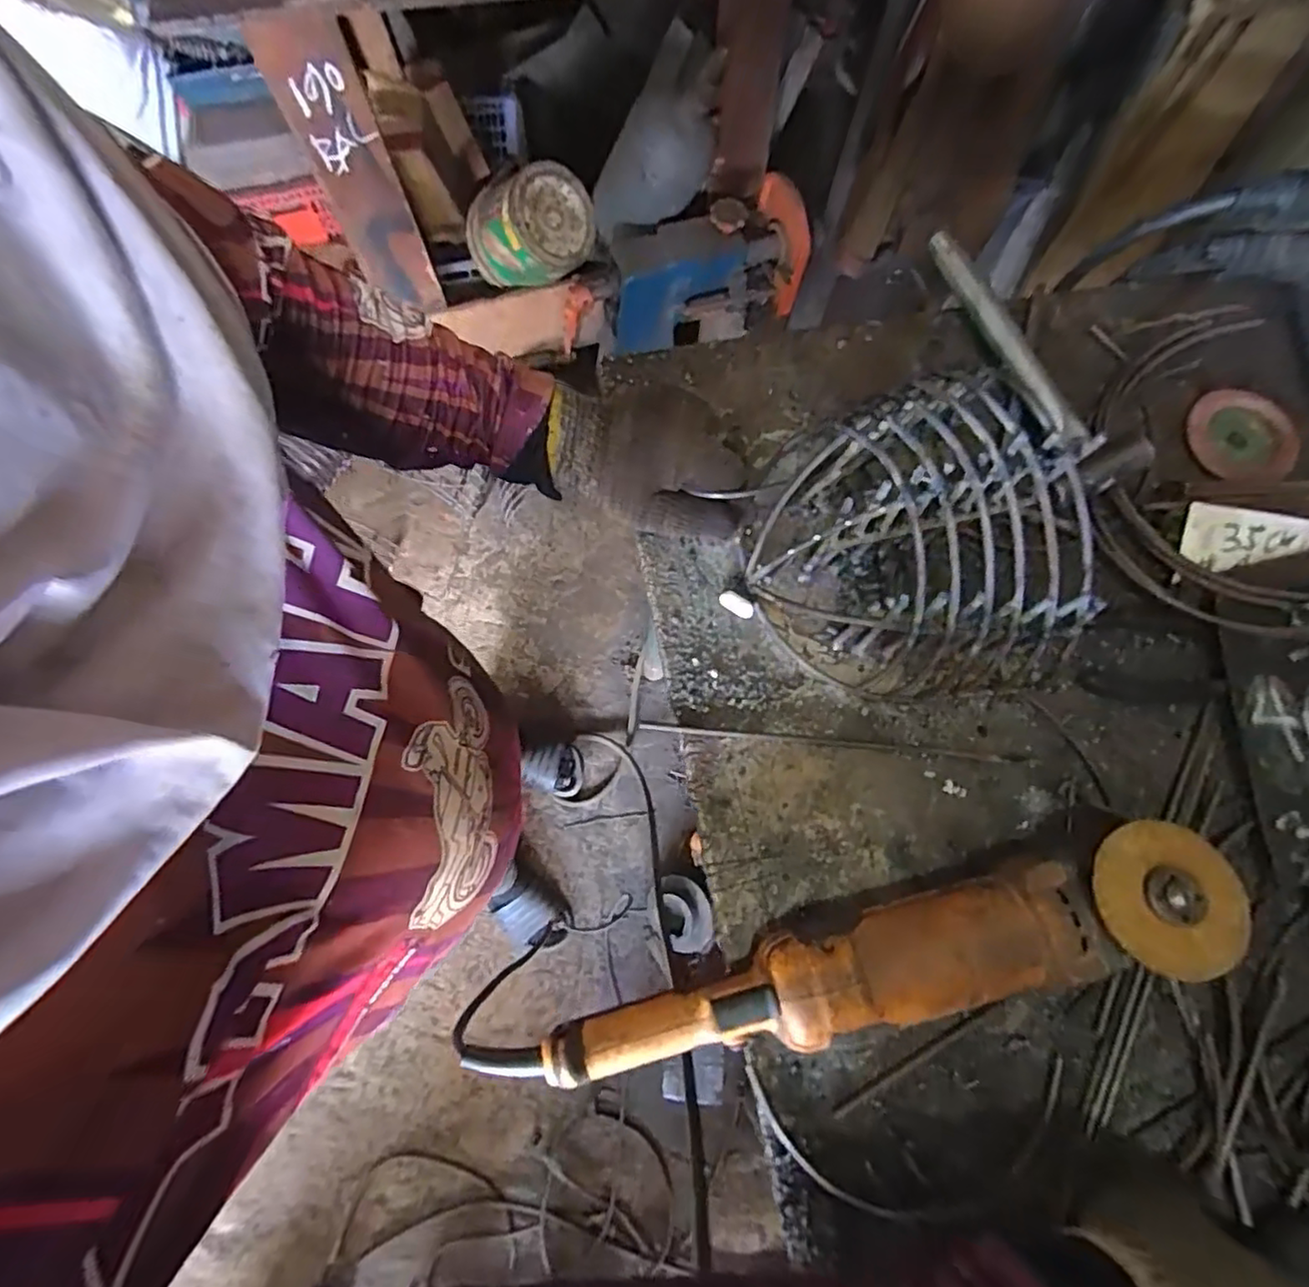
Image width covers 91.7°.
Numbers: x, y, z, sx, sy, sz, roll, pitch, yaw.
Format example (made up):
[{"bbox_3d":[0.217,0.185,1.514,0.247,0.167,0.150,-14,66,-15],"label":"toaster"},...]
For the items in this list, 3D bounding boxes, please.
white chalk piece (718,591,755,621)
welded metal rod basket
[{"bbox_3d":[0.059,-0.028,0.454,0.026,0.008,0.012,31,76,7],"label":"white chalk piece"},{"bbox_3d":[0.193,-0.068,0.426,0.221,0.117,0.210,29,76,7],"label":"welded metal rod basket"}]

